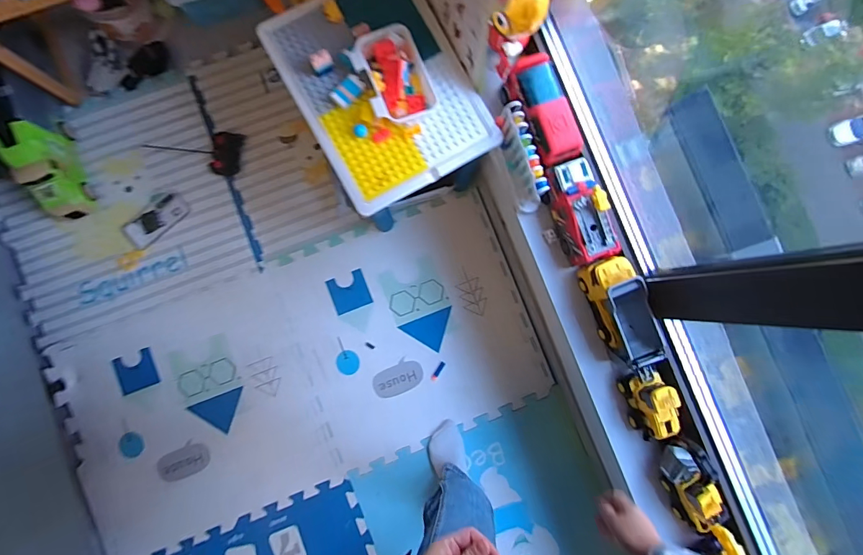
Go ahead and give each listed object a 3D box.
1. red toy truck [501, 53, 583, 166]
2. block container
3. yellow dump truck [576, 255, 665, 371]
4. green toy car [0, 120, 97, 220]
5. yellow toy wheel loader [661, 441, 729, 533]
[{"bbox_3d":[0.208,-0.297,0.778,0.086,0.086,0.190,-22,88,-4],"label":"red toy truck"},{"bbox_3d":[-0.069,-0.368,0.765,0.118,0.047,0.158,-24,88,-4],"label":"block container"},{"bbox_3d":[0.352,0.064,0.778,0.076,0.086,0.210,-23,88,-4],"label":"yellow dump truck"},{"bbox_3d":[-0.931,-0.270,1.011,0.099,0.153,0.242,-19,88,-4],"label":"green toy car"},{"bbox_3d":[0.475,0.375,0.760,0.078,0.094,0.171,-21,88,-4],"label":"yellow toy wheel loader"}]

